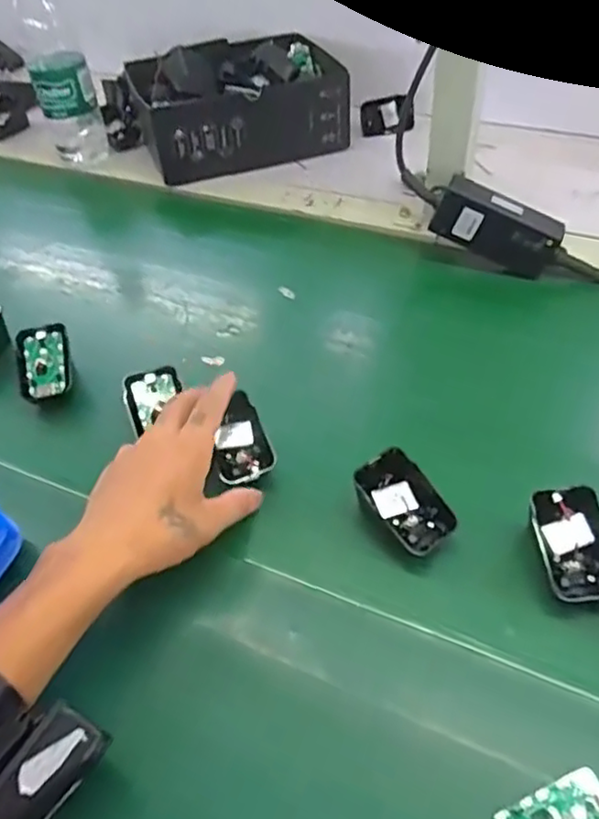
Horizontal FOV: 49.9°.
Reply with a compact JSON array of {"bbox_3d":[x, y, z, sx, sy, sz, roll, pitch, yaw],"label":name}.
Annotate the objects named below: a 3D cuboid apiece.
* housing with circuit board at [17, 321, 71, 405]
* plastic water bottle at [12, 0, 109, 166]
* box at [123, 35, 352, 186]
[{"bbox_3d":[-0.214,-0.040,0.540,0.041,0.016,0.067,-14,66,-6],"label":"housing with circuit board"},{"bbox_3d":[-0.287,-0.408,0.756,0.064,0.216,0.072,-20,48,-12],"label":"plastic water bottle"},{"bbox_3d":[-0.073,-0.385,0.807,0.238,0.092,0.187,-15,47,-7],"label":"box"}]

